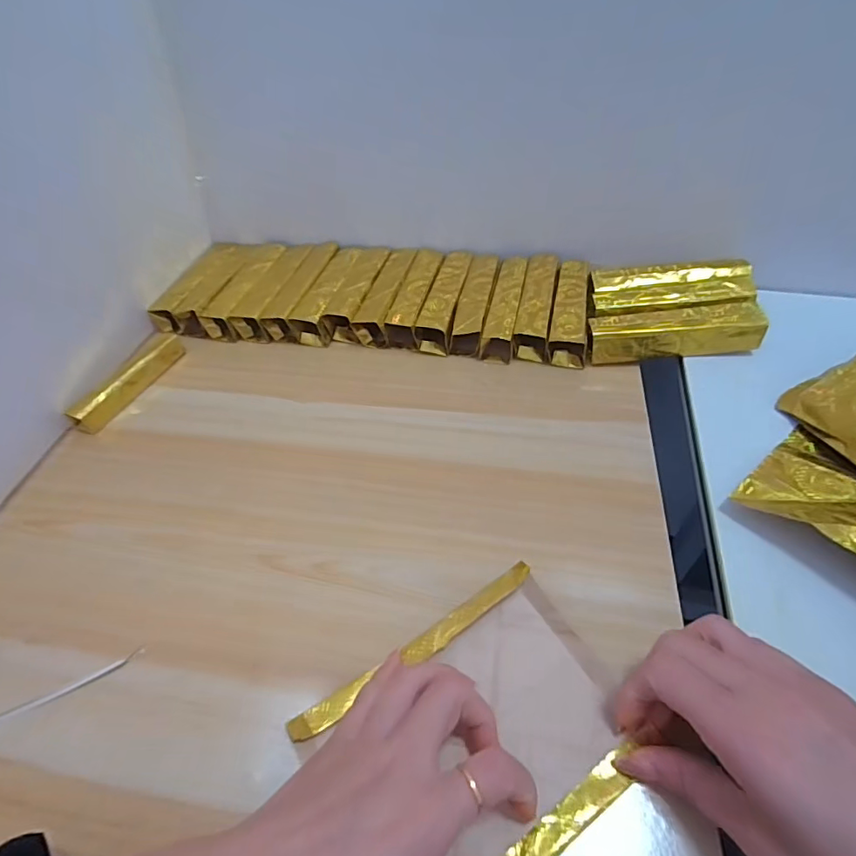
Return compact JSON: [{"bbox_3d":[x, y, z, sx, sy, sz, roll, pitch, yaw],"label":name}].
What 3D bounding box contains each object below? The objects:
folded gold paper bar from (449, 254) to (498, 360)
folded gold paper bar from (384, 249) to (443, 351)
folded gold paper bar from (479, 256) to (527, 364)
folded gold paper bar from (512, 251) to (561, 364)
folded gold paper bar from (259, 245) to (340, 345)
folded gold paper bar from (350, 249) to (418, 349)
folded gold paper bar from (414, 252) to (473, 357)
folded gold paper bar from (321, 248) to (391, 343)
[{"bbox_3d":[0.046,-0.121,0.471,0.027,0.029,0.132,7,49,11],"label":"folded gold paper bar"},{"bbox_3d":[-0.009,-0.130,0.480,0.029,0.032,0.133,7,49,11],"label":"folded gold paper bar"},{"bbox_3d":[0.073,-0.115,0.463,0.026,0.030,0.131,8,49,12],"label":"folded gold paper bar"},{"bbox_3d":[0.102,-0.117,0.459,0.029,0.029,0.132,8,49,12],"label":"folded gold paper bar"},{"bbox_3d":[-0.124,-0.141,0.494,0.032,0.026,0.131,6,49,10],"label":"folded gold paper bar"},{"bbox_3d":[-0.040,-0.134,0.483,0.032,0.026,0.132,6,49,10],"label":"folded gold paper bar"},{"bbox_3d":[0.019,-0.126,0.475,0.031,0.031,0.136,9,49,12],"label":"folded gold paper bar"},{"bbox_3d":[-0.067,-0.136,0.487,0.032,0.026,0.123,7,49,10],"label":"folded gold paper bar"}]

